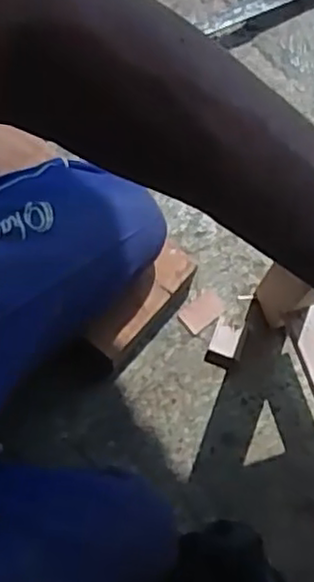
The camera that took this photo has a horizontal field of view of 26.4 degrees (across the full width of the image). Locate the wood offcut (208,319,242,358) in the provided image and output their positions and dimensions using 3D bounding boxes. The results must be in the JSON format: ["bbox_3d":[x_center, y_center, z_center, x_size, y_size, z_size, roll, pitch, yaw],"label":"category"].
[{"bbox_3d":[0.082,0.060,0.814,0.031,0.022,0.040,20,77,3],"label":"wood offcut"}]

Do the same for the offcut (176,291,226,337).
[{"bbox_3d":[0.057,0.026,0.830,0.057,0.008,0.035,-38,81,-9],"label":"offcut"}]

